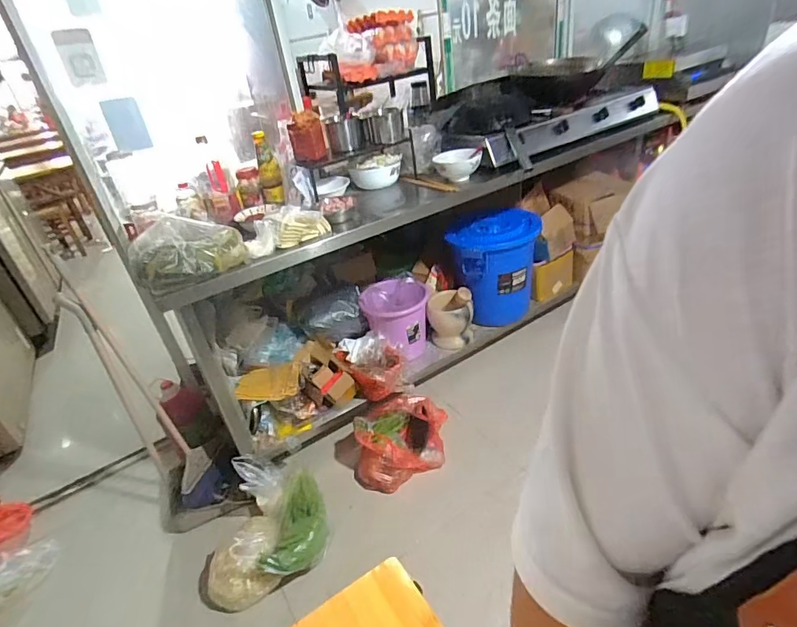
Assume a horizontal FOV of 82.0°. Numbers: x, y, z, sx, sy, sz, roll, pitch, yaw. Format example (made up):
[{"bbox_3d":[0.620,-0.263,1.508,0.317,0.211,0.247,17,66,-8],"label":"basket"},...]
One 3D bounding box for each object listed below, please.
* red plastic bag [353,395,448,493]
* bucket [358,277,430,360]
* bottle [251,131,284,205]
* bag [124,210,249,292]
[{"bbox_3d":[0.007,0.435,1.595,0.335,0.177,0.302,-8,30,-1],"label":"red plastic bag"},{"bbox_3d":[-0.009,0.002,1.849,0.256,0.262,0.280,-6,30,3],"label":"bucket"},{"bbox_3d":[-0.409,-0.443,1.432,0.074,0.209,0.061,-11,30,-6],"label":"bottle"},{"bbox_3d":[-0.540,-0.165,1.174,0.271,0.142,0.097,-20,32,-20],"label":"bag"}]

